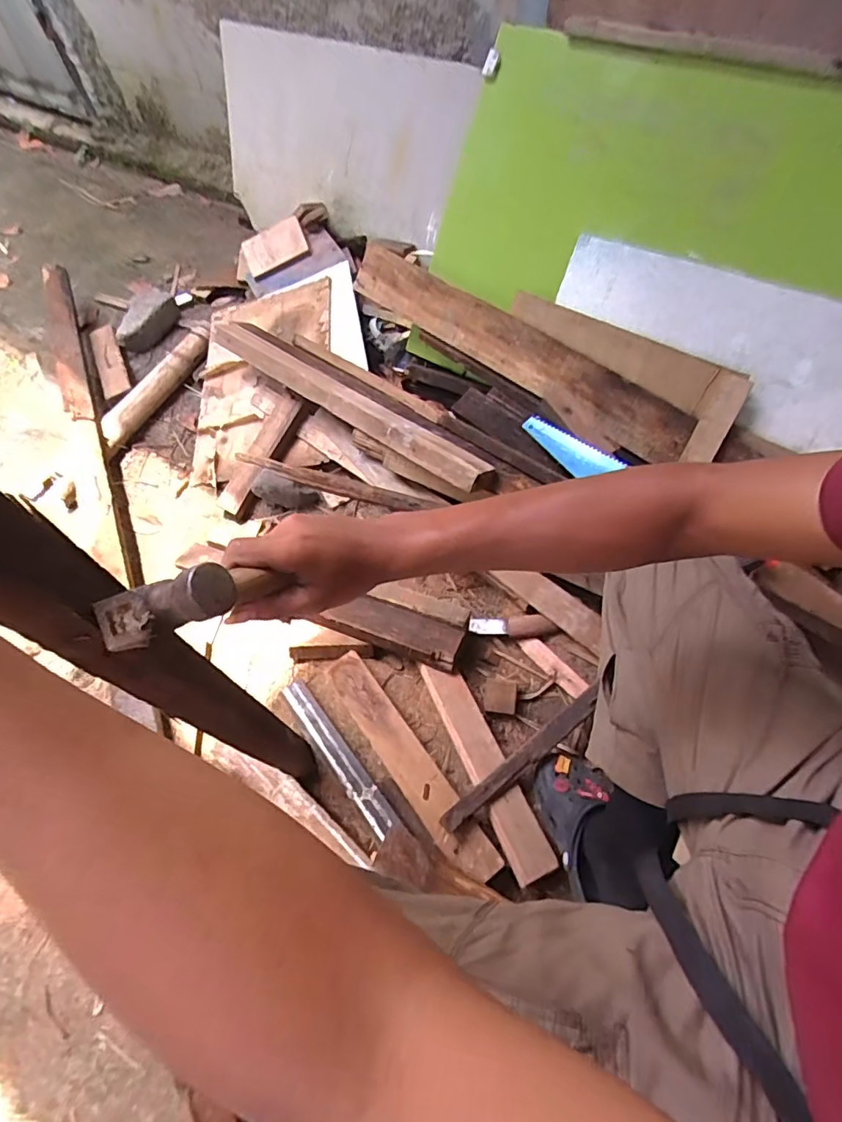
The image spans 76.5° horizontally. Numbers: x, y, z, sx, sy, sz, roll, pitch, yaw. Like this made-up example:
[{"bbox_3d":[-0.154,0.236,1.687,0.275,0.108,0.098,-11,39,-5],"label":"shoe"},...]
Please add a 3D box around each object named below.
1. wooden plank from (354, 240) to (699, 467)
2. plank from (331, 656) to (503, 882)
[{"bbox_3d":[0.167,-0.412,1.025,0.726,0.036,0.101,37,104,17],"label":"wooden plank"},{"bbox_3d":[-0.022,0.307,0.829,0.066,0.035,0.390,-34,63,-14],"label":"plank"}]

